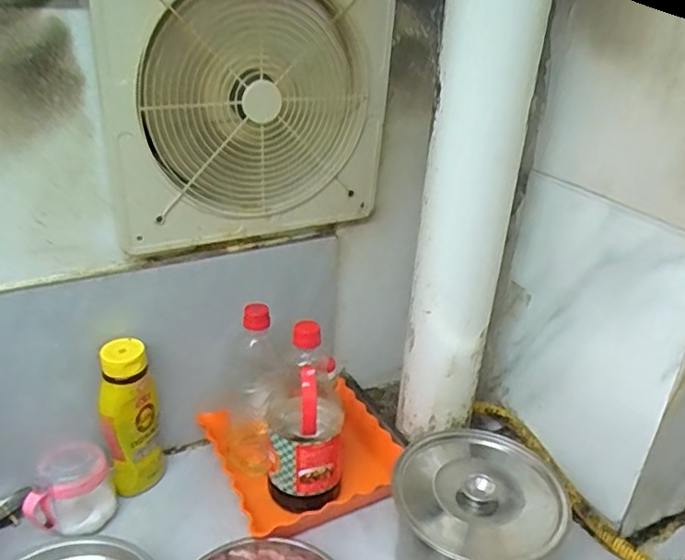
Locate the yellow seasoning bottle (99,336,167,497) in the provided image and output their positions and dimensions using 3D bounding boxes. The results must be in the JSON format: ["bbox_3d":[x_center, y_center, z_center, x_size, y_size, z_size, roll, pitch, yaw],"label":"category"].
[{"bbox_3d":[-0.279,0.185,0.792,0.068,0.217,0.062,-9,31,-22],"label":"yellow seasoning bottle"}]

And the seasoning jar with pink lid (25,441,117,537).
[{"bbox_3d":[-0.347,0.267,0.756,0.083,0.096,0.078,3,28,-2],"label":"seasoning jar with pink lid"}]

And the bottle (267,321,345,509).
[{"bbox_3d":[-0.047,0.177,0.763,0.095,0.238,0.084,3,28,-1],"label":"bottle"}]

